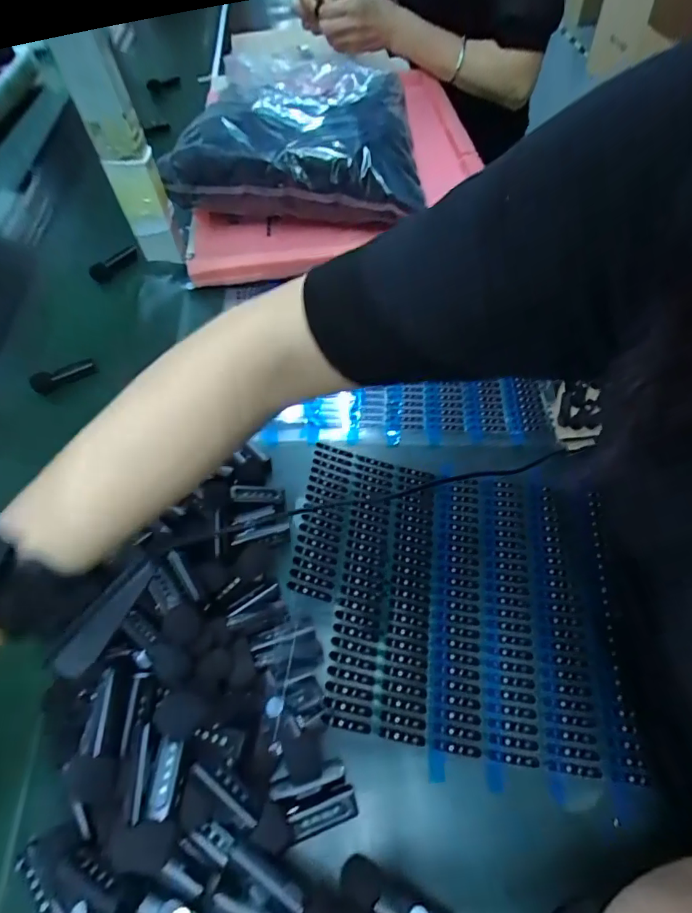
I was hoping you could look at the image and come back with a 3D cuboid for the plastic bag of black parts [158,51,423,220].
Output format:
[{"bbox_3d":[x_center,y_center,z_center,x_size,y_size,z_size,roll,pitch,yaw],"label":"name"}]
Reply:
[{"bbox_3d":[-0.055,-0.370,0.562,0.254,0.086,0.186,4,56,8],"label":"plastic bag of black parts"}]

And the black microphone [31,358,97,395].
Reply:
[{"bbox_3d":[-0.292,-0.085,0.504,0.062,0.018,0.019,-35,60,-17],"label":"black microphone"}]

